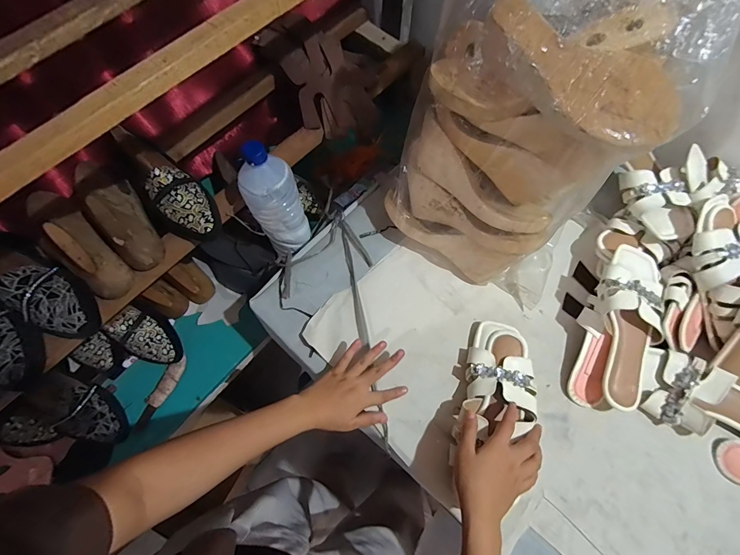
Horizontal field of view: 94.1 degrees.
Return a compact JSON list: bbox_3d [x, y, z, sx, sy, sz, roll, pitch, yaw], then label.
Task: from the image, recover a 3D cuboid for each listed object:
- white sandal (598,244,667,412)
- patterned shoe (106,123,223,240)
[{"bbox_3d":[0.381,0.070,0.506,0.096,0.044,0.237,11,83,4],"label":"white sandal"},{"bbox_3d":[-0.323,-0.148,0.535,0.086,0.063,0.220,-43,93,-16],"label":"patterned shoe"}]

